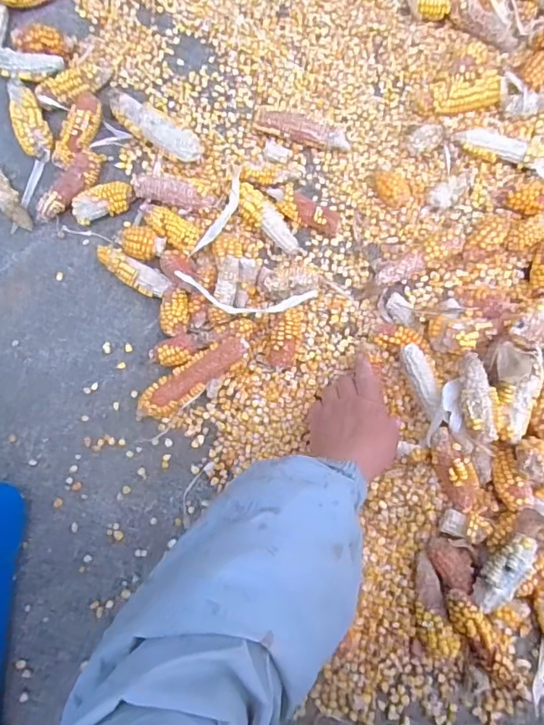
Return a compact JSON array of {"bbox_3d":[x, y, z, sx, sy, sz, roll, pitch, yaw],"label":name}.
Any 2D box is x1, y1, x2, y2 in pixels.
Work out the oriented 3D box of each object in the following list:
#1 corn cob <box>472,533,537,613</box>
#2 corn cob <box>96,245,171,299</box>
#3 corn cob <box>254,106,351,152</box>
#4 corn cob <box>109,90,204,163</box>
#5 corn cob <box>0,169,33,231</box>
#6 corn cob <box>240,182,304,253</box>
[{"bbox_3d":[0.229,0.208,0.499,0.032,0.031,0.082,37,81,8],"label":"corn cob"},{"bbox_3d":[-0.165,-0.106,0.601,0.097,0.027,0.030,29,80,7],"label":"corn cob"},{"bbox_3d":[0.035,-0.286,0.623,0.121,0.029,0.025,21,79,5],"label":"corn cob"},{"bbox_3d":[-0.145,-0.293,0.629,0.147,0.035,0.042,38,82,8],"label":"corn cob"},{"bbox_3d":[-0.333,-0.206,0.635,0.028,0.018,0.105,-38,80,-6],"label":"corn cob"},{"bbox_3d":[-0.005,-0.171,0.606,0.035,0.034,0.101,-43,80,-7],"label":"corn cob"}]

